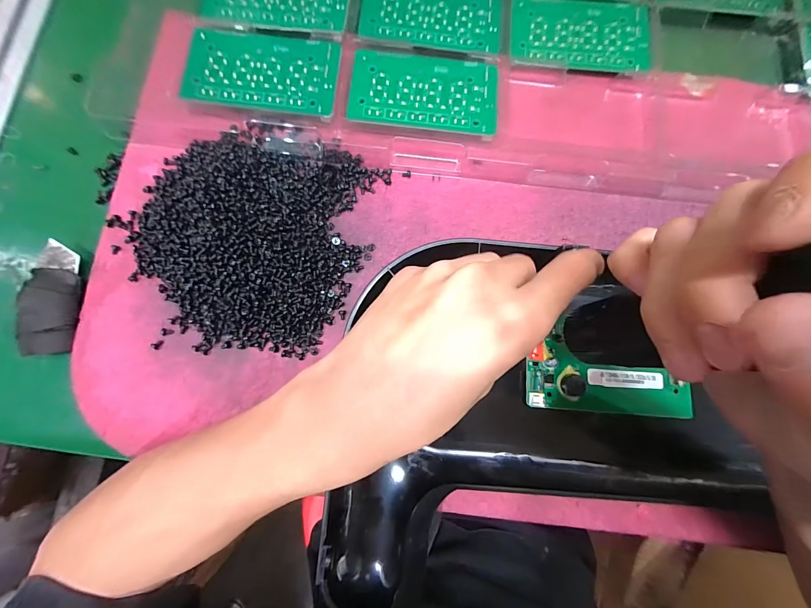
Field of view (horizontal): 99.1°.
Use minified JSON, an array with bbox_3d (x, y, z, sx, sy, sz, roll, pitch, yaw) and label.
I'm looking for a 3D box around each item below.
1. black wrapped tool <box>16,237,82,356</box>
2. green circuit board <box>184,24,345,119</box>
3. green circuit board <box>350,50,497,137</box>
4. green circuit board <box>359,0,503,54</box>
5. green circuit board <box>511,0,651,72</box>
[{"bbox_3d":[-0.229,-0.004,0.226,0.028,0.019,0.071,-2,82,-3],"label":"black wrapped tool"},{"bbox_3d":[-0.101,-0.166,0.247,0.103,0.007,0.058,6,82,-2],"label":"green circuit board"},{"bbox_3d":[0.014,-0.154,0.252,0.105,0.004,0.057,4,80,-2],"label":"green circuit board"},{"bbox_3d":[0.021,-0.222,0.264,0.106,0.004,0.057,5,82,-2],"label":"green circuit board"},{"bbox_3d":[0.136,-0.212,0.269,0.106,0.004,0.063,4,81,0],"label":"green circuit board"}]

